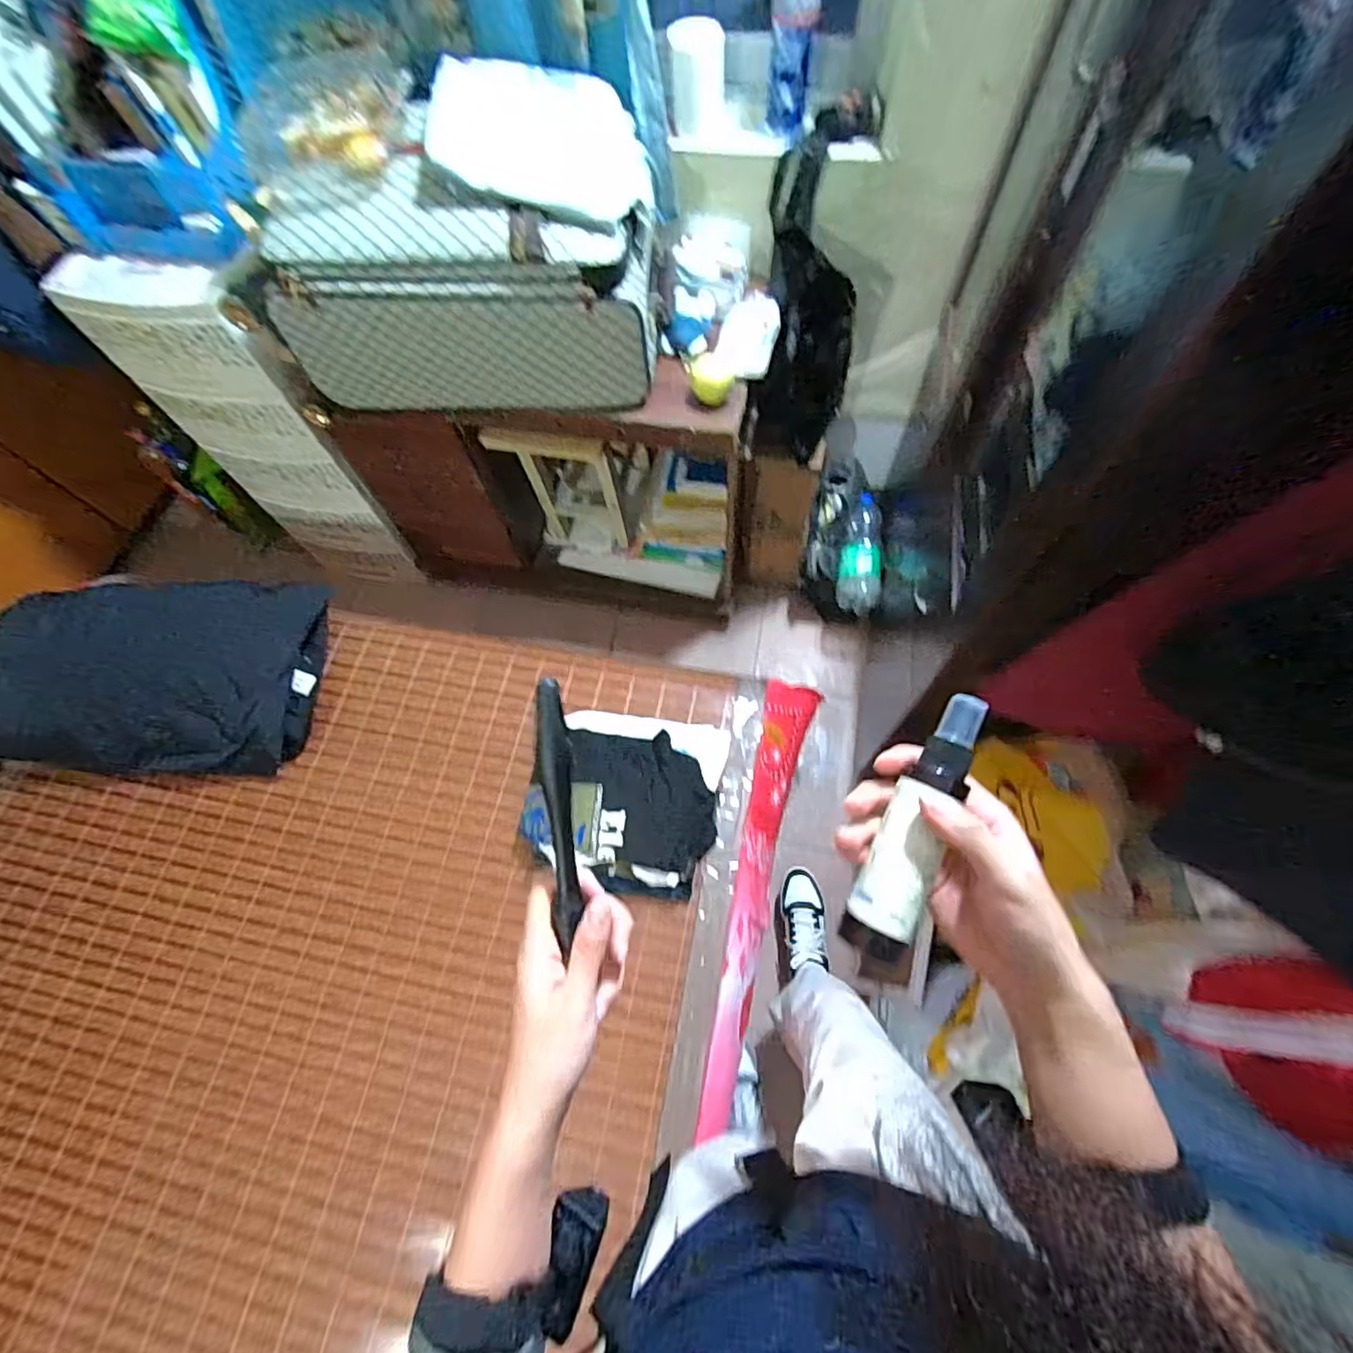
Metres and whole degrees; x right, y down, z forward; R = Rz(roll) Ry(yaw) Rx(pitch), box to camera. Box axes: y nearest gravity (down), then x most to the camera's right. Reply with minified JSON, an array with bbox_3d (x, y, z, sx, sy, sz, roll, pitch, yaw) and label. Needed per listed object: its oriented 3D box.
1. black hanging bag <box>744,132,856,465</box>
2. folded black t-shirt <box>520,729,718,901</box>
[{"bbox_3d":[0.228,-0.647,1.095,0.194,0.491,0.124,19,44,17],"label":"black hanging bag"},{"bbox_3d":[-0.091,0.216,1.001,0.316,0.064,0.251,9,77,-4],"label":"folded black t-shirt"}]

